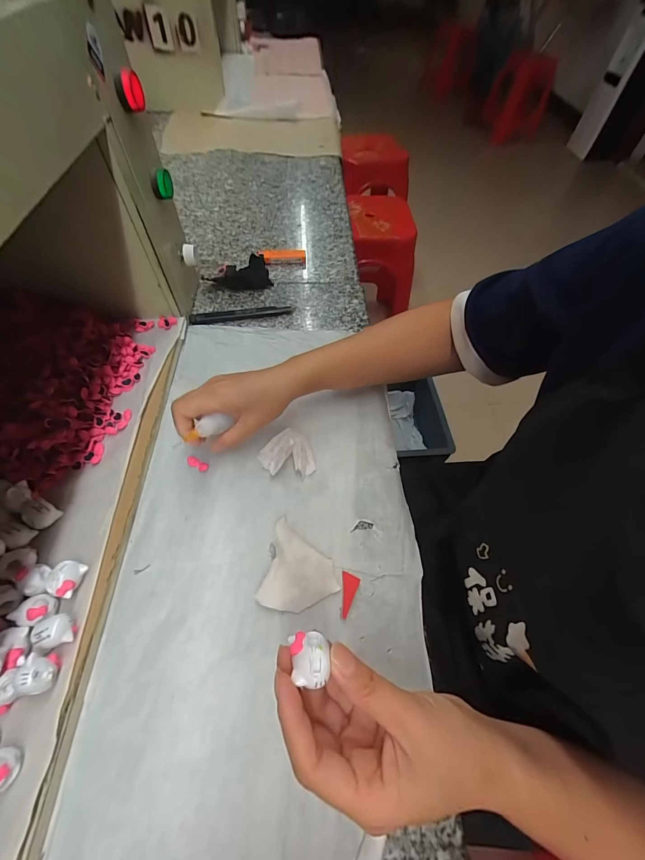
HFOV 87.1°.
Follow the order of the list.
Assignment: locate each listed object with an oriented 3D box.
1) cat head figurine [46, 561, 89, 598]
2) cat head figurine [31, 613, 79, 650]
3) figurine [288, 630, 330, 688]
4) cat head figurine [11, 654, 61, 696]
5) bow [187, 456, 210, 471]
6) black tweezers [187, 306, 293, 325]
[{"bbox_3d":[-0.201,0.116,0.265,0.024,0.016,0.025,1,57,-2],"label":"cat head figurine"},{"bbox_3d":[-0.195,0.145,0.246,0.024,0.016,0.022,-18,59,-13],"label":"cat head figurine"},{"bbox_3d":[-0.007,0.121,0.181,0.020,0.009,0.023,1,57,-2],"label":"figurine"},{"bbox_3d":[-0.195,0.165,0.229,0.024,0.027,0.022,-5,57,-6],"label":"cat head figurine"},{"bbox_3d":[-0.127,0.034,0.345,0.025,0.004,0.010,23,59,13],"label":"bow"},{"bbox_3d":[-0.109,-0.160,0.469,0.140,0.009,0.019,-10,58,-9],"label":"black tweezers"}]

